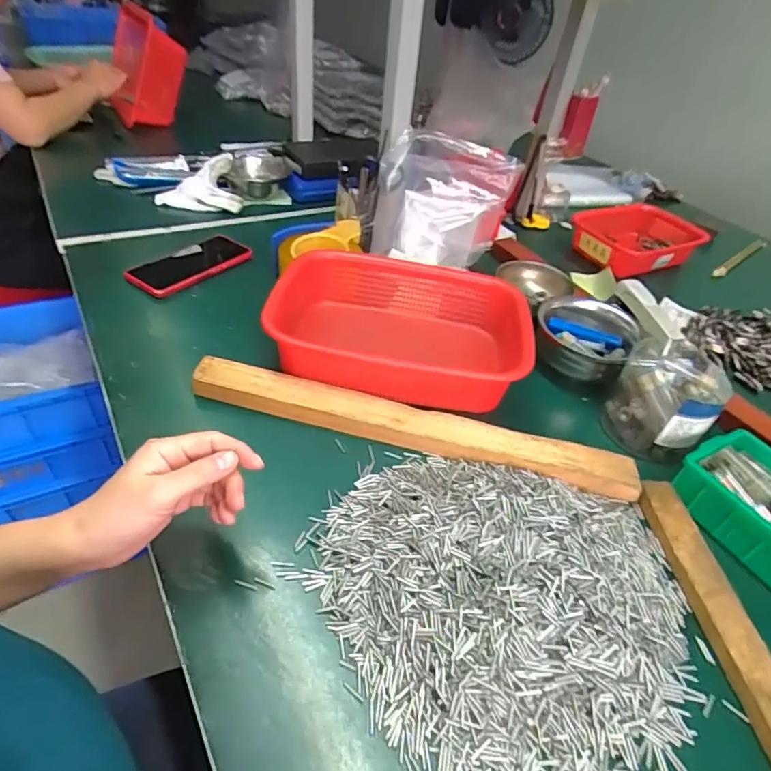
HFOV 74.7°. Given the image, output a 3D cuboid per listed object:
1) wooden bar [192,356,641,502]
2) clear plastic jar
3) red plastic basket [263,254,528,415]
[{"bbox_3d":[0.024,0.040,0.513,0.443,0.030,0.043,12,42,6],"label":"wooden bar"},{"bbox_3d":[0.293,0.017,0.534,0.097,0.101,0.087,32,47,26],"label":"clear plastic jar"},{"bbox_3d":[0.017,-0.055,0.601,0.293,0.100,0.201,9,41,2],"label":"red plastic basket"}]

